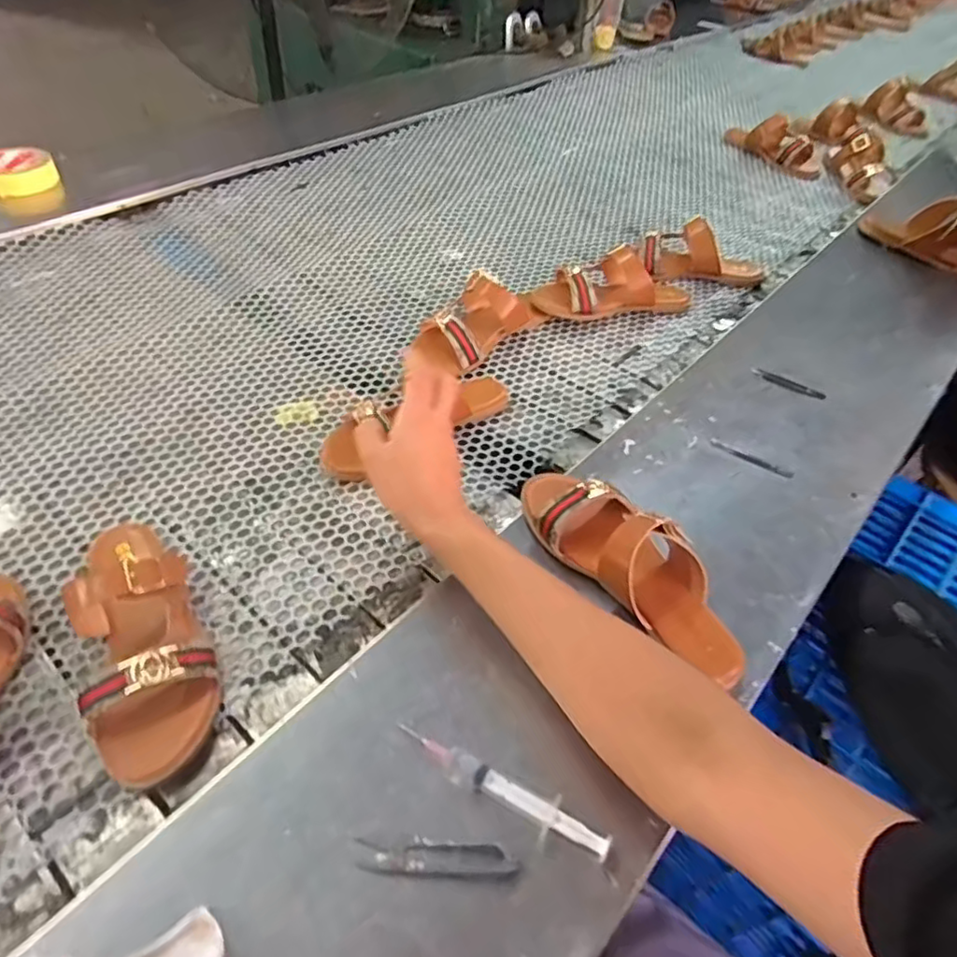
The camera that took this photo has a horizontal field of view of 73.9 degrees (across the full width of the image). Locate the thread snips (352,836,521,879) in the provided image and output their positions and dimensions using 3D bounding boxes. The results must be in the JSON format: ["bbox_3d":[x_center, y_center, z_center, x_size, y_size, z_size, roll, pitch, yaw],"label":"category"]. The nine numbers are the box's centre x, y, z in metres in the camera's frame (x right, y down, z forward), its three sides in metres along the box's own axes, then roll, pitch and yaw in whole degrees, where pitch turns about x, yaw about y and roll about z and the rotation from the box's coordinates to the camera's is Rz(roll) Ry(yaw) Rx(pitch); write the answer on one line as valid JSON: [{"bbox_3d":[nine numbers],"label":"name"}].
[{"bbox_3d":[-0.026,0.238,0.400,0.100,0.006,0.021,4,47,0],"label":"thread snips"}]

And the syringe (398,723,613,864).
[{"bbox_3d":[0.015,0.206,0.428,0.152,0.014,0.026,28,51,21],"label":"syringe"}]

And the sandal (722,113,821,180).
[{"bbox_3d":[0.634,-0.730,1.348,0.110,0.076,0.251,-20,51,-20],"label":"sandal"}]

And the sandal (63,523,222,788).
[{"bbox_3d":[-0.271,0.105,0.497,0.092,0.074,0.243,-21,52,-21],"label":"sandal"}]

